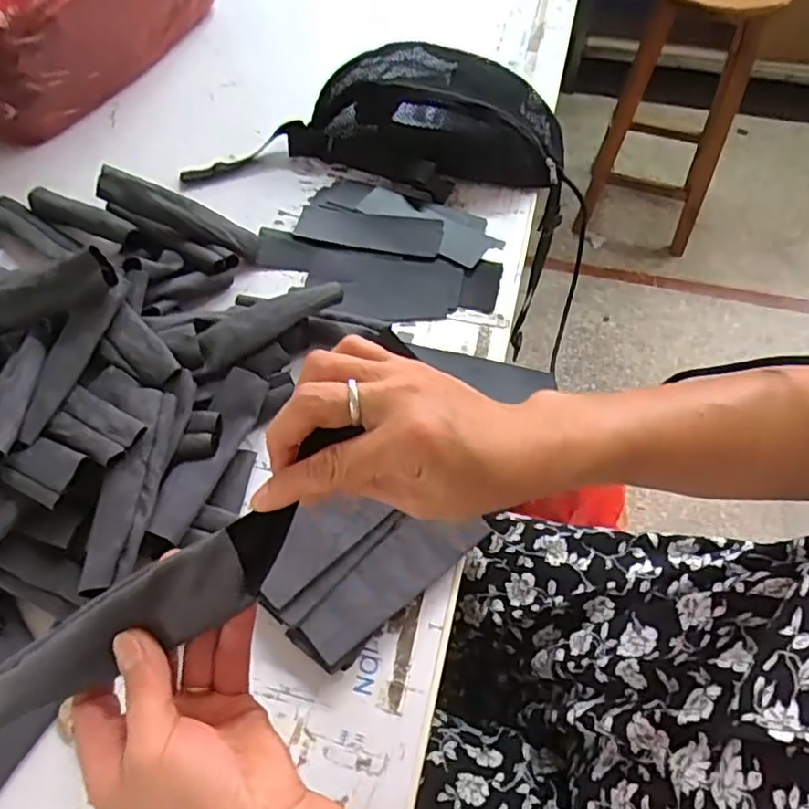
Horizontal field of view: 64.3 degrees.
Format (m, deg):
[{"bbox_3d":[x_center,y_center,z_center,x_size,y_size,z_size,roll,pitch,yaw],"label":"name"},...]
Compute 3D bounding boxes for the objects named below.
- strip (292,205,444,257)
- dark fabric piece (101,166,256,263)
[{"bbox_3d":[-0.037,-0.178,0.654,0.149,0.004,0.048,10,60,9],"label":"strip"},{"bbox_3d":[-0.206,-0.176,0.600,0.147,0.024,0.031,19,53,-31],"label":"dark fabric piece"}]

